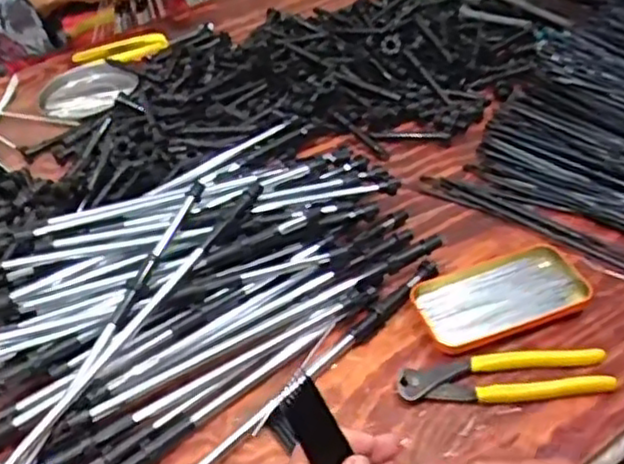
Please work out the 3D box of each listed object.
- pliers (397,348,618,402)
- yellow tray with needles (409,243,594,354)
[{"bbox_3d":[0.153,0.115,0.575,0.164,0.014,0.039,-3,44,3],"label":"pliers"},{"bbox_3d":[0.168,0.056,0.639,0.152,0.015,0.087,-17,45,-11],"label":"yellow tray with needles"}]

